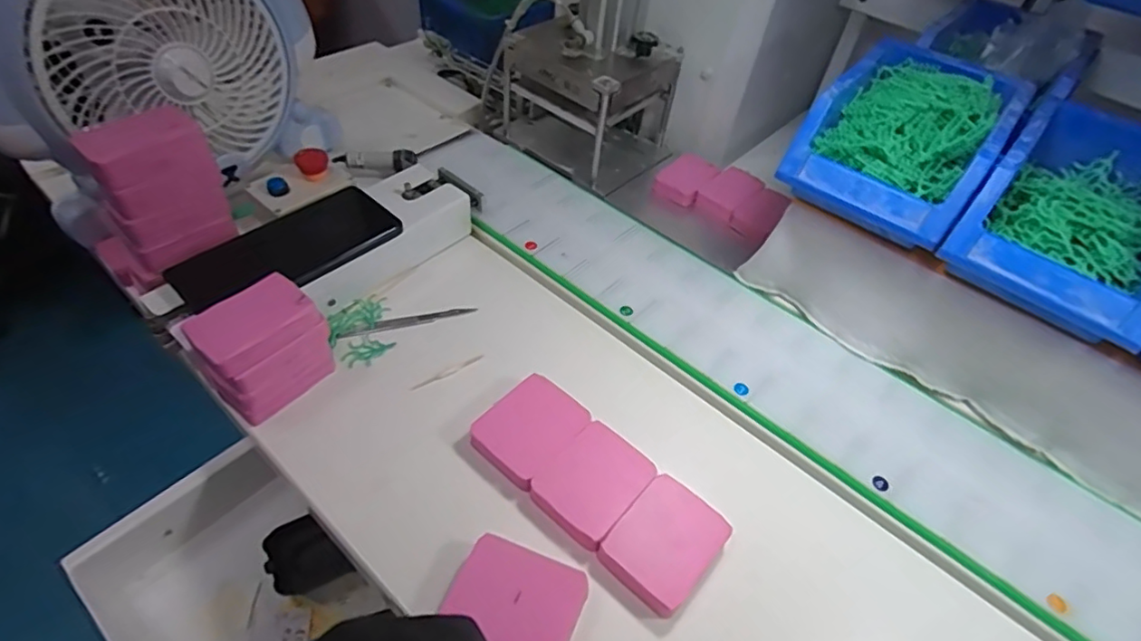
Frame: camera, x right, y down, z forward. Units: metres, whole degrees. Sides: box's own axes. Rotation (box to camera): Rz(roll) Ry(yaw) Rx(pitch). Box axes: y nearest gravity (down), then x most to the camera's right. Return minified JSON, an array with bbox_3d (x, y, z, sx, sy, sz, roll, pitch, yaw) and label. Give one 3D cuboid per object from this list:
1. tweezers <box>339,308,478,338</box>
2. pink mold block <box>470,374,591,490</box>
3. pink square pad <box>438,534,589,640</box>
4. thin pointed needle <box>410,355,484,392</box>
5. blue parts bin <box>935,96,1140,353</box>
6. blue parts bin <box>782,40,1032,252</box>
[{"bbox_3d":[-0.133,0.000,0.482,0.108,0.004,0.011,-12,52,-15],"label":"tweezers"},{"bbox_3d":[-0.028,0.078,0.411,0.057,0.019,0.072,35,54,23],"label":"pink mold block"},{"bbox_3d":[-0.033,0.165,0.333,0.072,0.028,0.062,21,49,12],"label":"pink square pad"},{"bbox_3d":[-0.095,0.040,0.449,0.060,0.004,0.005,-26,57,-25],"label":"thin pointed needle"},{"bbox_3d":[0.359,-0.078,0.408,0.123,0.065,0.190,35,53,23],"label":"blue parts bin"},{"bbox_3d":[0.264,-0.144,0.455,0.122,0.073,0.182,35,53,23],"label":"blue parts bin"}]

